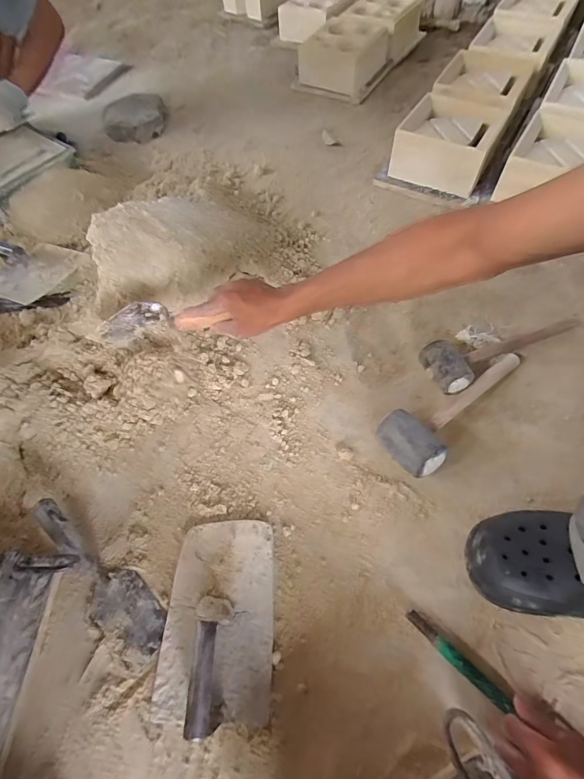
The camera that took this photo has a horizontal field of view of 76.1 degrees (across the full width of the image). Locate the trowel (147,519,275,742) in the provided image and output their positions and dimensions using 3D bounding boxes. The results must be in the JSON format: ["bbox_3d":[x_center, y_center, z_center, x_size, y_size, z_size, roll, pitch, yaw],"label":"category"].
[{"bbox_3d":[-0.098,0.280,0.468,0.143,0.073,0.223,-1,62,1],"label":"trowel"}]

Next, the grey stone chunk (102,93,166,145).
[{"bbox_3d":[-0.469,-0.820,1.121,0.198,0.077,0.141,-20,63,-9],"label":"grey stone chunk"}]

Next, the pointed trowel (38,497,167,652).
[{"bbox_3d":[-0.281,0.255,0.513,0.265,0.053,0.073,34,67,18],"label":"pointed trowel"}]

